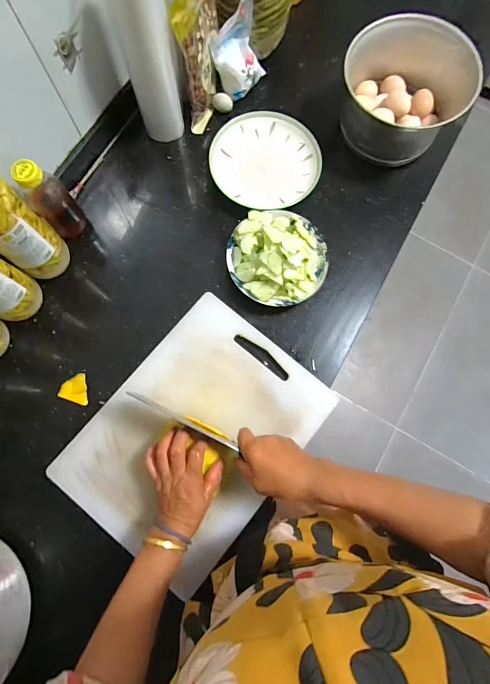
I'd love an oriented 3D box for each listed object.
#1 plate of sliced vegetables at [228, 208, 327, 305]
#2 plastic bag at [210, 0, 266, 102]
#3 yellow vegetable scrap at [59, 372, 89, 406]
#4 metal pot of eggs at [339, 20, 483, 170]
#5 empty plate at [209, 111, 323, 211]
[{"bbox_3d":[0.056,-0.147,0.591,0.167,0.076,0.161,0,79,-1],"label":"plate of sliced vegetables"},{"bbox_3d":[-0.007,-0.522,0.620,0.058,0.122,0.093,44,81,7],"label":"plastic bag"},{"bbox_3d":[-0.273,0.075,0.568,0.047,0.011,0.046,21,79,3],"label":"yellow vegetable scrap"},{"bbox_3d":[0.276,-0.443,0.613,0.206,0.123,0.182,35,81,6],"label":"metal pot of eggs"},{"bbox_3d":[0.036,-0.335,0.652,0.194,0.042,0.190,0,79,-1],"label":"empty plate"}]

